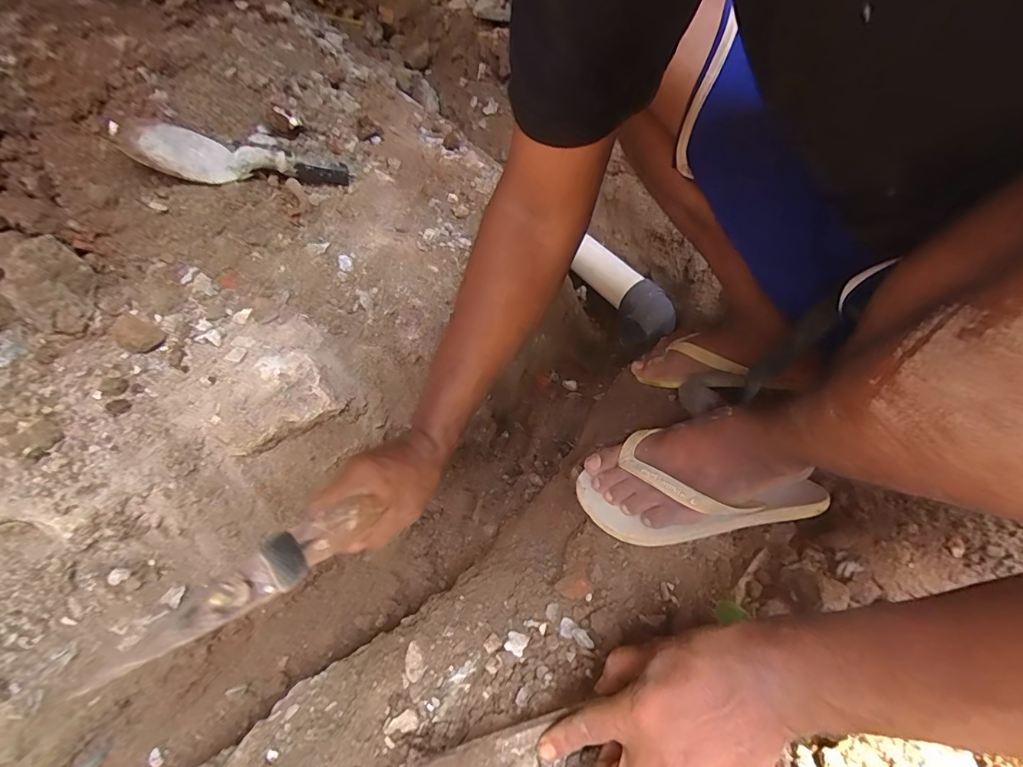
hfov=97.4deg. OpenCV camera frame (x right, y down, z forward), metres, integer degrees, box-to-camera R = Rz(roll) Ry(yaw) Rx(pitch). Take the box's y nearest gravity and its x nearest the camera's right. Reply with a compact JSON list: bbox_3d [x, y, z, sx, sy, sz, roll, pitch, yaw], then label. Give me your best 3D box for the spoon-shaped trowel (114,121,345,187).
[{"bbox_3d":[-0.379,-0.313,0.626,0.286,0.040,0.080,-3,50,-27],"label":"spoon-shaped trowel"}]

